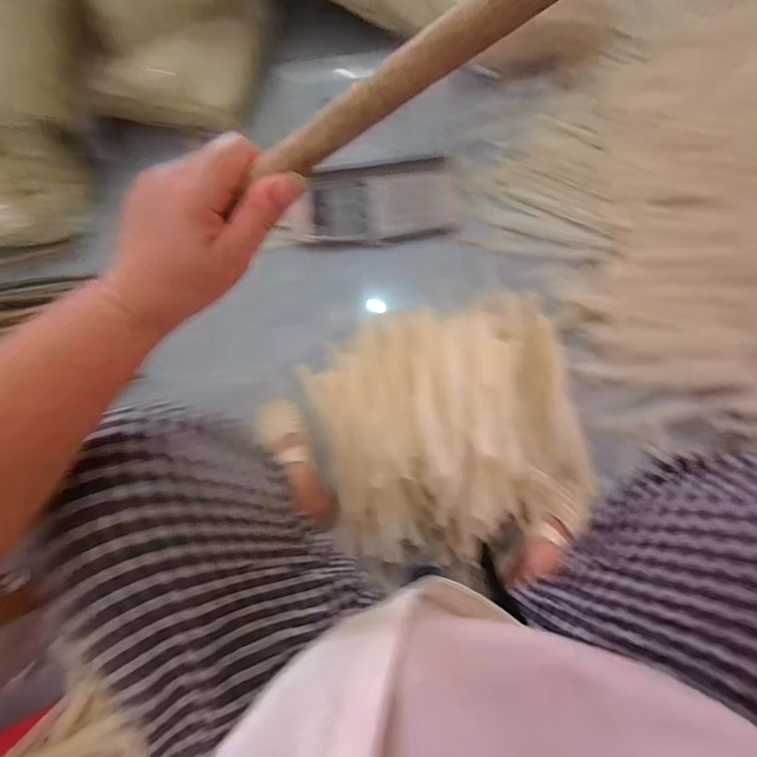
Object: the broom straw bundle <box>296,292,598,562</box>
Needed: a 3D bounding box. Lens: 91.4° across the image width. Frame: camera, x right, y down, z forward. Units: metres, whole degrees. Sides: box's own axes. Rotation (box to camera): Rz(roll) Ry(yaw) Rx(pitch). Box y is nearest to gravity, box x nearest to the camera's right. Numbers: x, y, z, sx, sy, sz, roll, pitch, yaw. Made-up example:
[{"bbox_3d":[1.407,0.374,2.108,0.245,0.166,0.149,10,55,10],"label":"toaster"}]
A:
[{"bbox_3d":[0.117,0.064,0.622,0.454,0.097,0.406,-13,80,-4],"label":"broom straw bundle"}]

